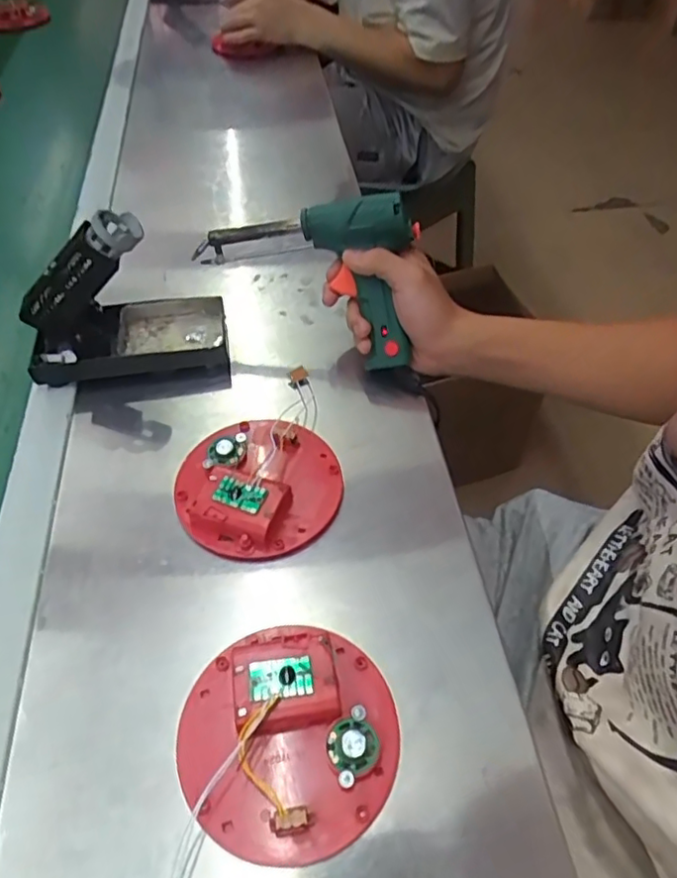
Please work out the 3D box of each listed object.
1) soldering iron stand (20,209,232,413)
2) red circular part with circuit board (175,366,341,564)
[{"bbox_3d":[-0.184,-0.110,0.512,0.158,0.141,0.078,-7,51,-5],"label":"soldering iron stand"},{"bbox_3d":[-0.062,0.019,0.450,0.118,0.026,0.139,-14,52,-11],"label":"red circular part with circuit board"}]

